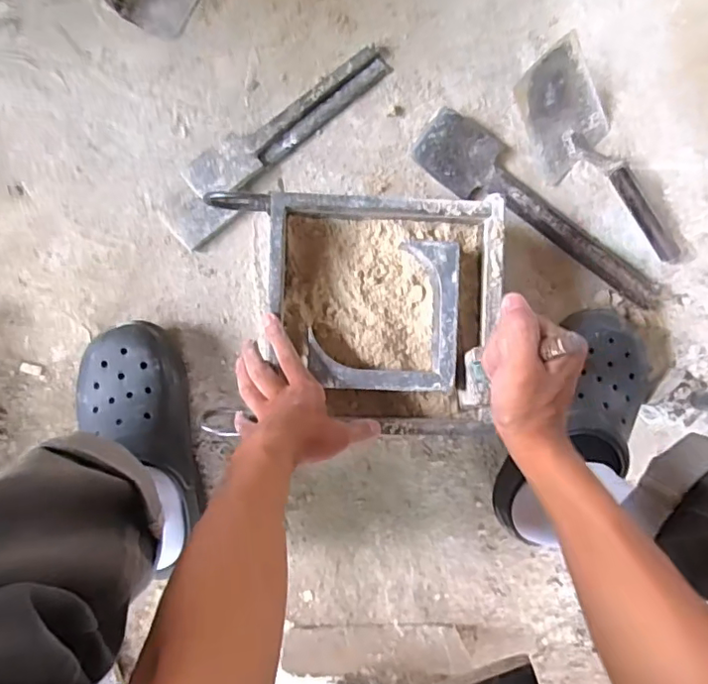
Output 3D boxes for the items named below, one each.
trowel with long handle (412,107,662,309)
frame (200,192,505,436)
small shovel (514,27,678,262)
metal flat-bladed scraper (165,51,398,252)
[{"bbox_3d":[0.226,-0.158,0.670,0.336,0.023,0.078,35,86,-1],"label":"trowel with long handle"},{"bbox_3d":[0.003,-0.027,0.553,0.277,0.049,0.229,0,88,-3],"label":"frame"},{"bbox_3d":[0.296,-0.206,0.648,0.103,0.065,0.281,-41,90,-8],"label":"small shovel"},{"bbox_3d":[-0.092,-0.246,0.663,0.324,0.022,0.071,-45,91,-8],"label":"metal flat-bladed scraper"}]

